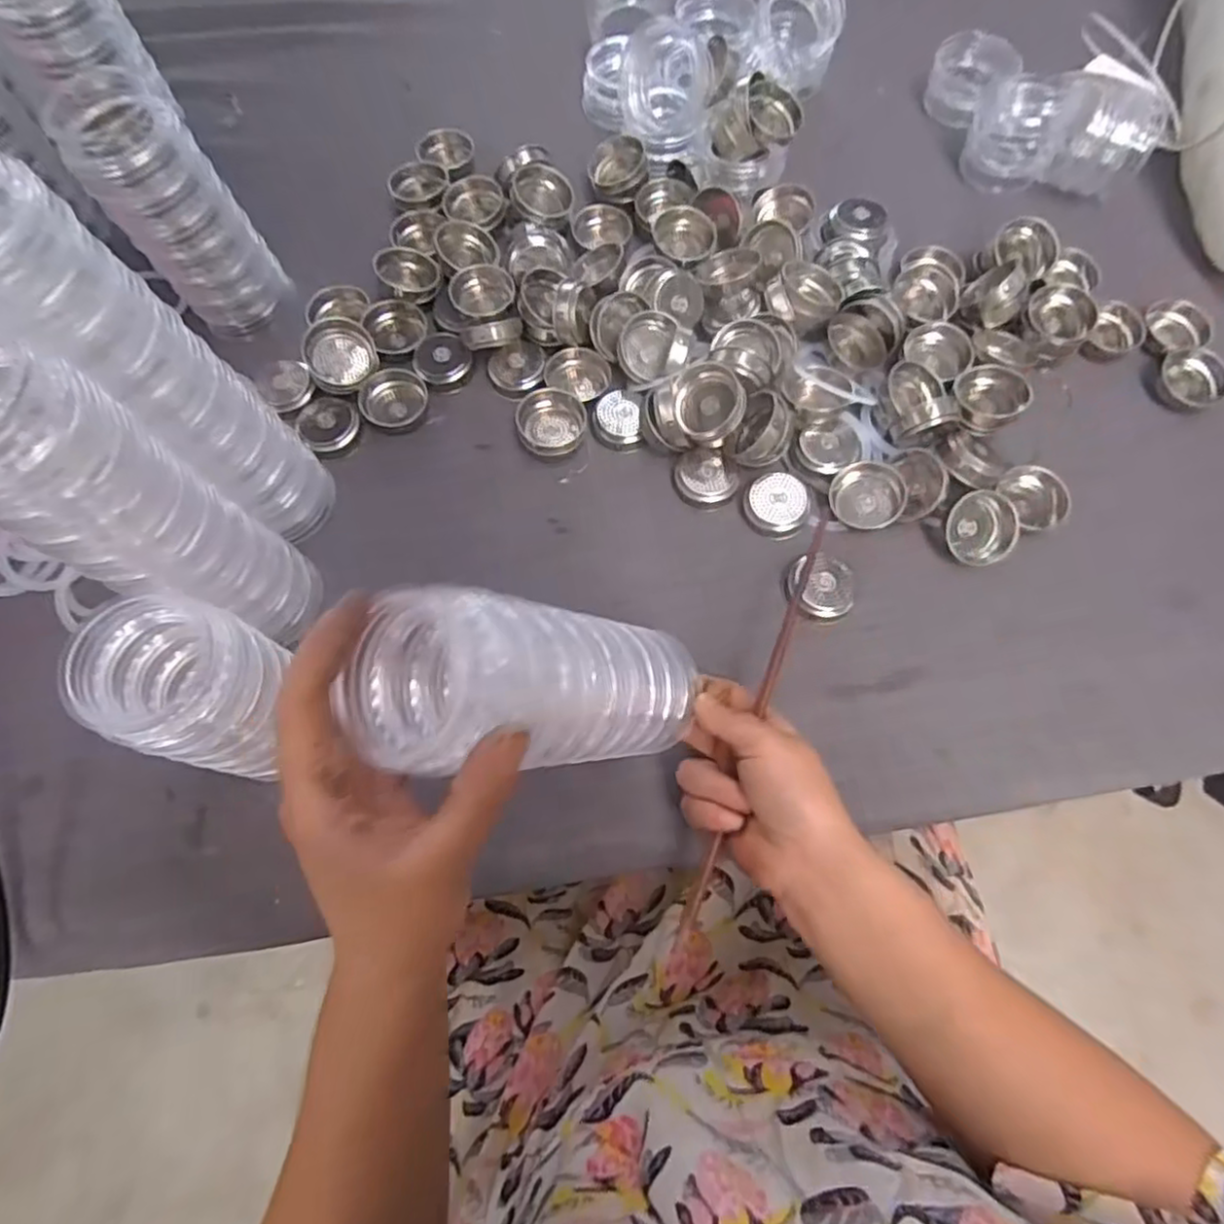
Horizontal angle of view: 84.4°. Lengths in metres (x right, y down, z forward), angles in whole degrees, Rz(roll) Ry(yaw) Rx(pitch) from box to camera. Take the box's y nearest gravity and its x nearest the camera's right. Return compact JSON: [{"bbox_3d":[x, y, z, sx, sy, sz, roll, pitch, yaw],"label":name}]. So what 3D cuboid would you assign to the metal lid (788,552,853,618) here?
[{"bbox_3d":[0.129,-0.016,0.417,0.038,0.009,0.042,-5,70,-2],"label":"metal lid"}]

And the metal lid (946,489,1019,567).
[{"bbox_3d":[0.228,-0.051,0.420,0.040,0.018,0.045,33,76,11],"label":"metal lid"}]

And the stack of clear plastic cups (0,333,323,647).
[{"bbox_3d":[-0.219,-0.040,0.325,0.069,0.205,0.064,27,72,10],"label":"stack of clear plastic cups"}]

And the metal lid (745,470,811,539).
[{"bbox_3d":[0.106,-0.069,0.432,0.039,0.012,0.039,0,70,0],"label":"metal lid"}]

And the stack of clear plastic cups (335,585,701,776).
[{"bbox_3d":[-0.019,0.033,0.291,0.058,0.186,0.062,-22,69,33],"label":"stack of clear plastic cups"}]

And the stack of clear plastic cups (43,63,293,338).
[{"bbox_3d":[-0.283,-0.264,0.436,0.068,0.125,0.083,-37,74,-12],"label":"stack of clear plastic cups"}]

